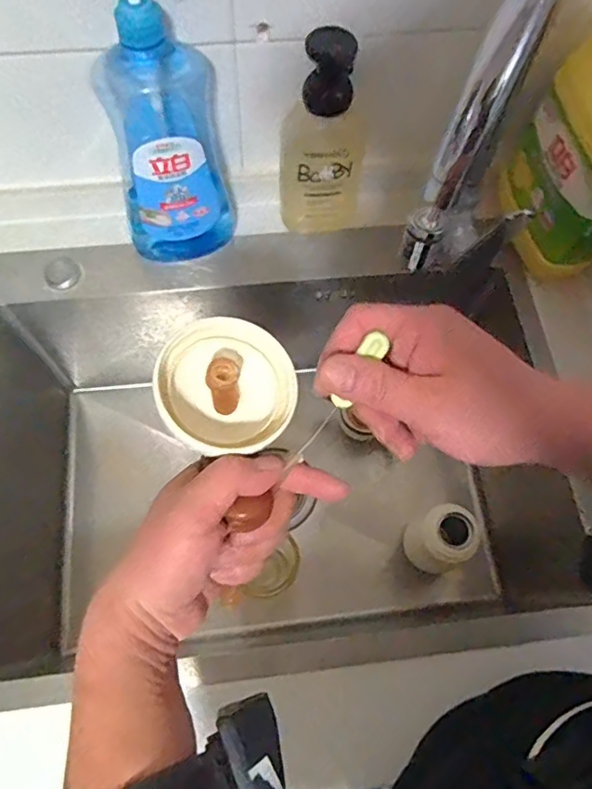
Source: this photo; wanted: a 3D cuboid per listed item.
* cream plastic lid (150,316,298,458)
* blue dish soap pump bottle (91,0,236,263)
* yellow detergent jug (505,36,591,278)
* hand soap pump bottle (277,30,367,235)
[{"bbox_3d":[-0.039,-0.006,0.321,0.077,0.028,0.077,2,75,-9],"label":"cream plastic lid"},{"bbox_3d":[-0.122,-0.246,0.516,0.109,0.270,0.090,-10,68,-6],"label":"blue dish soap pump bottle"},{"bbox_3d":[0.280,-0.227,0.535,0.080,0.195,0.136,0,68,-2],"label":"yellow detergent jug"},{"bbox_3d":[0.029,-0.253,0.568,0.087,0.209,0.073,9,68,2],"label":"hand soap pump bottle"}]

